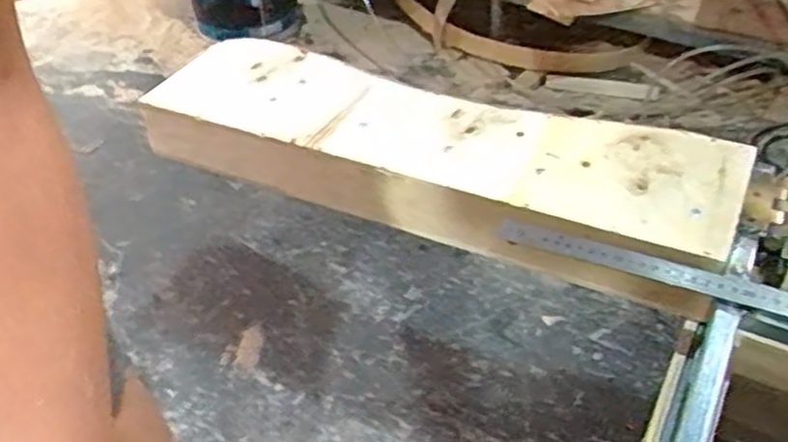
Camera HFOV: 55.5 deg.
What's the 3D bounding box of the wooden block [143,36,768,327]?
[{"bbox_3d":[0.022,-0.072,0.762,0.601,0.085,0.181,18,46,22],"label":"wooden block"}]

